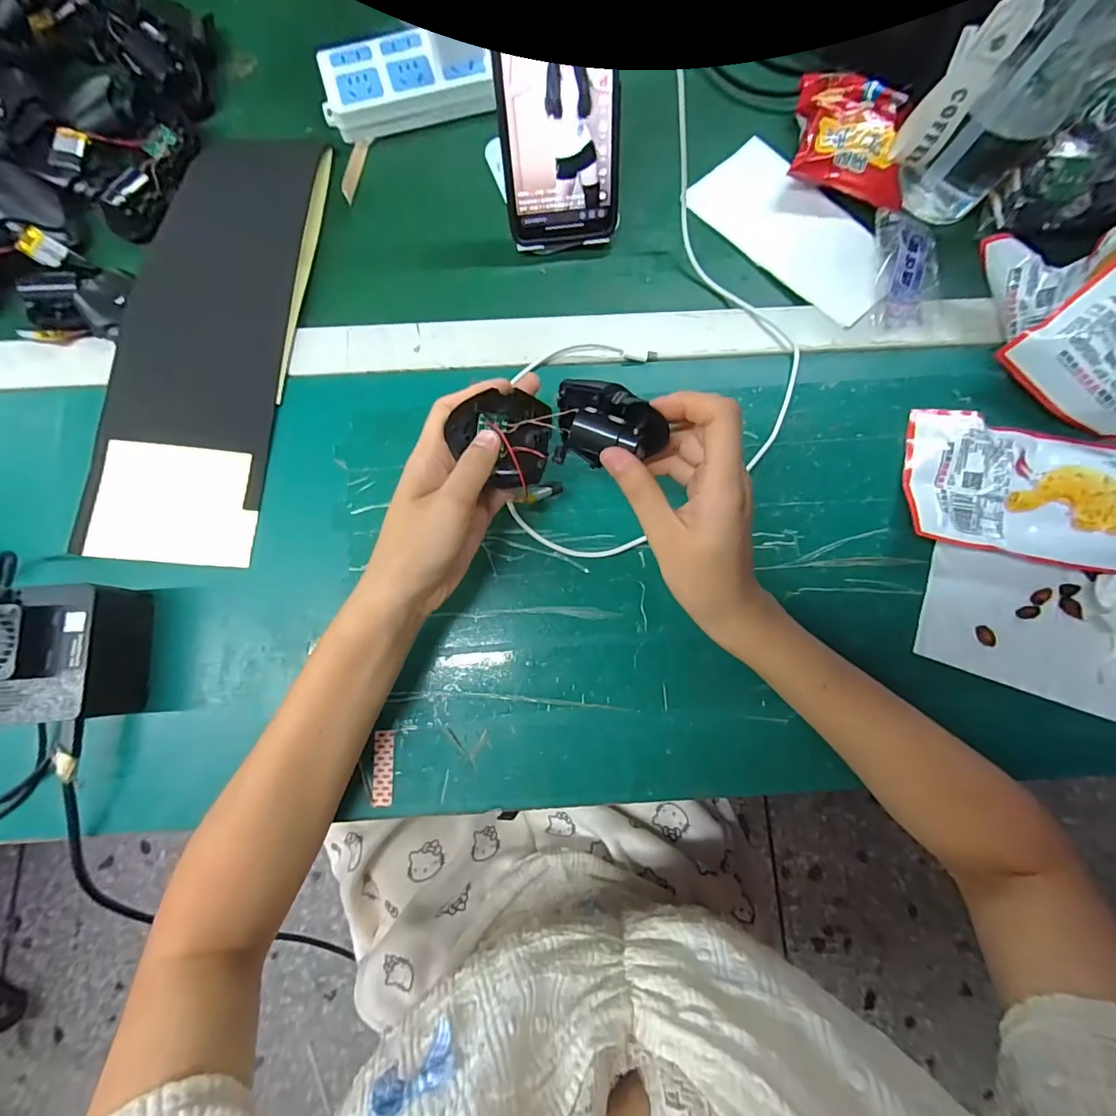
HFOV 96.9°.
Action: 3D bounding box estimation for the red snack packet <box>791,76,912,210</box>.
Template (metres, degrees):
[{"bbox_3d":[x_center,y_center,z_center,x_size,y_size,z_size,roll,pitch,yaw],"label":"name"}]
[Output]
[{"bbox_3d":[0.239,-0.341,0.400,0.091,0.026,0.107,14,79,3],"label":"red snack packet"}]

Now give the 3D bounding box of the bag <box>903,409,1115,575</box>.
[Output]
[{"bbox_3d":[0.339,-0.042,0.337,0.189,0.024,0.096,12,79,3],"label":"bag"}]

